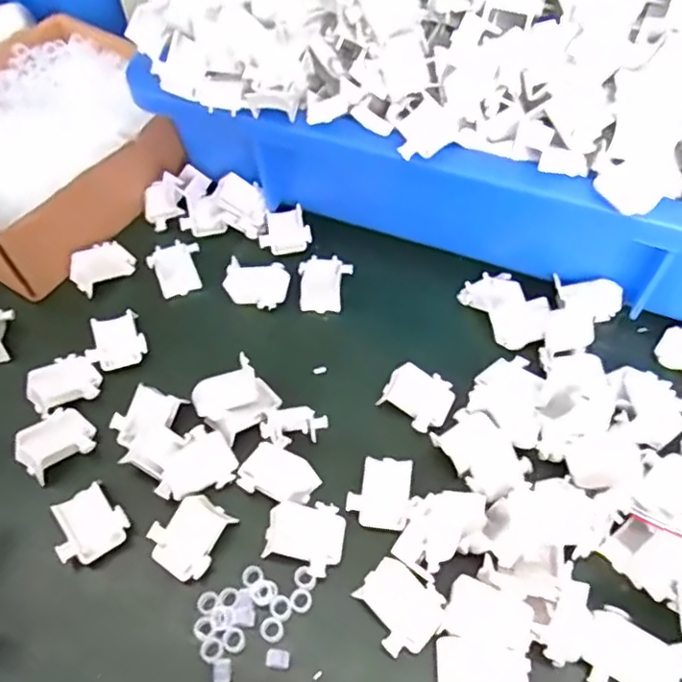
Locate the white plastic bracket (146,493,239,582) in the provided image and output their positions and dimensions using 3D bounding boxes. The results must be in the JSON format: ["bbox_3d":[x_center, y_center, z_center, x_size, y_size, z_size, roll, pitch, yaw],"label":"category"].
[{"bbox_3d":[-0.064,0.082,0.264,0.028,0.010,0.032,28,63,20],"label":"white plastic bracket"}]

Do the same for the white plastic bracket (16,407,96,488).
[{"bbox_3d":[-0.134,0.047,0.290,0.028,0.010,0.034,34,65,22],"label":"white plastic bracket"}]

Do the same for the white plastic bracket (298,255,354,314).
[{"bbox_3d":[-0.009,-0.033,0.343,0.028,0.009,0.033,4,57,6],"label":"white plastic bracket"}]

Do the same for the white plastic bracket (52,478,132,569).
[{"bbox_3d":[-0.109,0.080,0.267,0.029,0.014,0.030,-36,62,-19],"label":"white plastic bracket"}]

